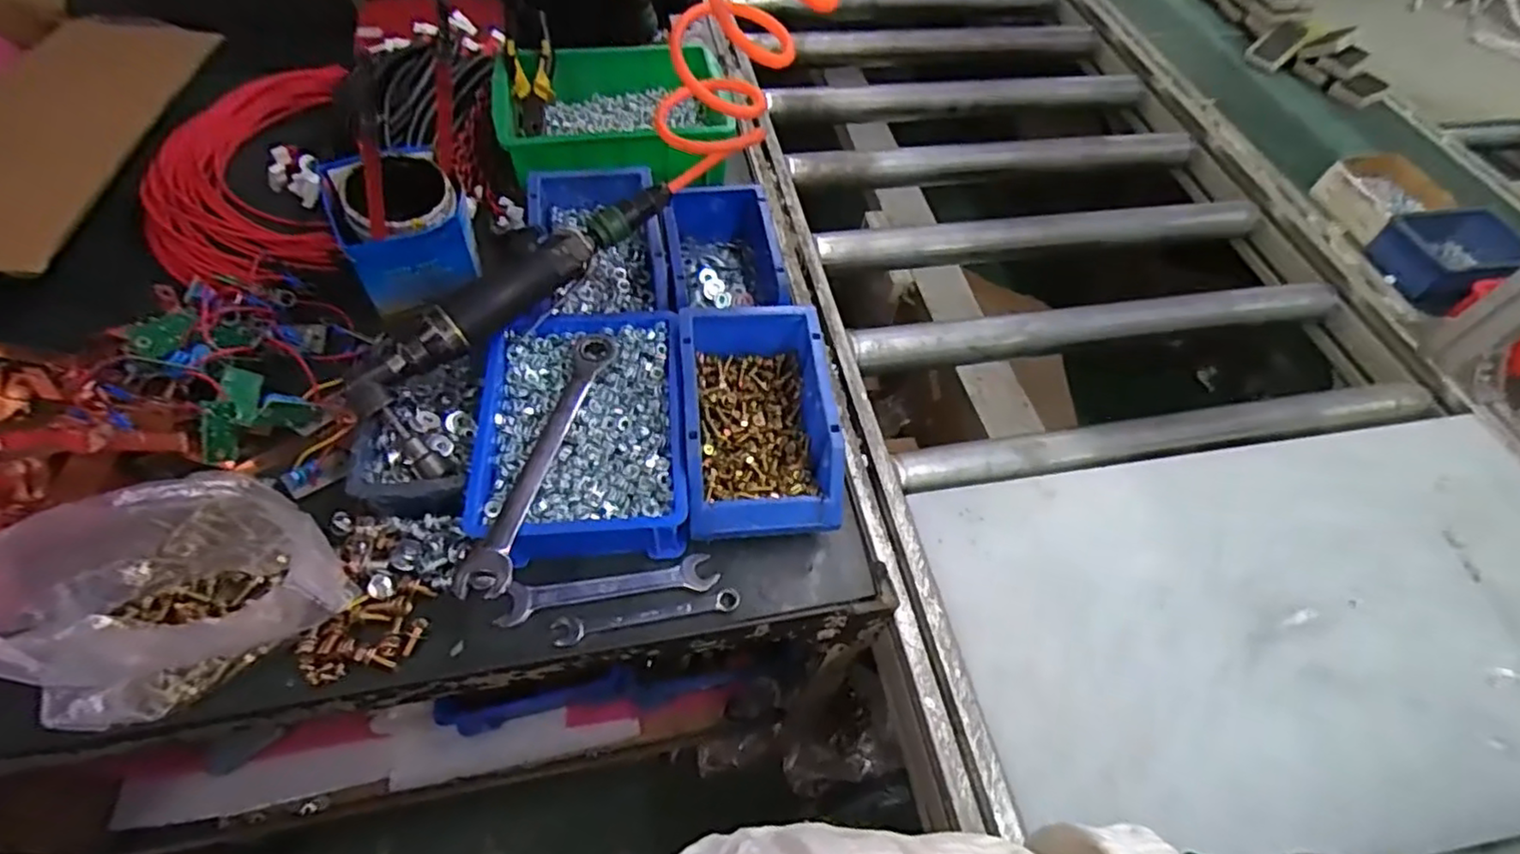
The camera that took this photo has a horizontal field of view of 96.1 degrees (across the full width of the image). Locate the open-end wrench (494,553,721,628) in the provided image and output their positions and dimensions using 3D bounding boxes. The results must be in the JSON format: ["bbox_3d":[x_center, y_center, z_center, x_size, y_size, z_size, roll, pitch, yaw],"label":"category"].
[{"bbox_3d":[-0.107,0.115,0.488,0.150,0.008,0.027,-8,58,-10],"label":"open-end wrench"}]

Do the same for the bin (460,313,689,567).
[{"bbox_3d":[-0.133,0.005,0.529,0.146,0.062,0.209,-2,57,-6],"label":"bin"}]

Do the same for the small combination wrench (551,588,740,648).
[{"bbox_3d":[-0.079,0.133,0.481,0.130,0.005,0.019,-7,57,-9],"label":"small combination wrench"}]

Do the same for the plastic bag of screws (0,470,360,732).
[{"bbox_3d":[-0.370,0.104,0.410,0.145,0.116,0.171,32,60,16],"label":"plastic bag of screws"}]

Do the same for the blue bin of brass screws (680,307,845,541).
[{"bbox_3d":[-0.004,-0.006,0.541,0.114,0.075,0.186,-3,57,-7],"label":"blue bin of brass screws"}]

